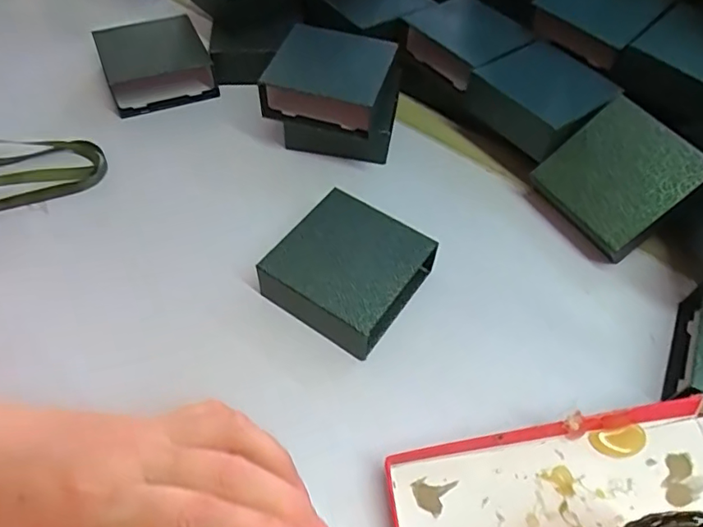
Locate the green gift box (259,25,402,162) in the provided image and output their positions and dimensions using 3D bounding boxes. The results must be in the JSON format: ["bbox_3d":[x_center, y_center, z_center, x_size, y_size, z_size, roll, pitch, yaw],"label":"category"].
[{"bbox_3d":[-0.012,-0.145,0.447,0.103,0.077,0.087,13,55,7],"label":"green gift box"}]

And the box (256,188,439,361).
[{"bbox_3d":[-0.006,0.004,0.362,0.086,0.046,0.101,31,59,18],"label":"box"}]

